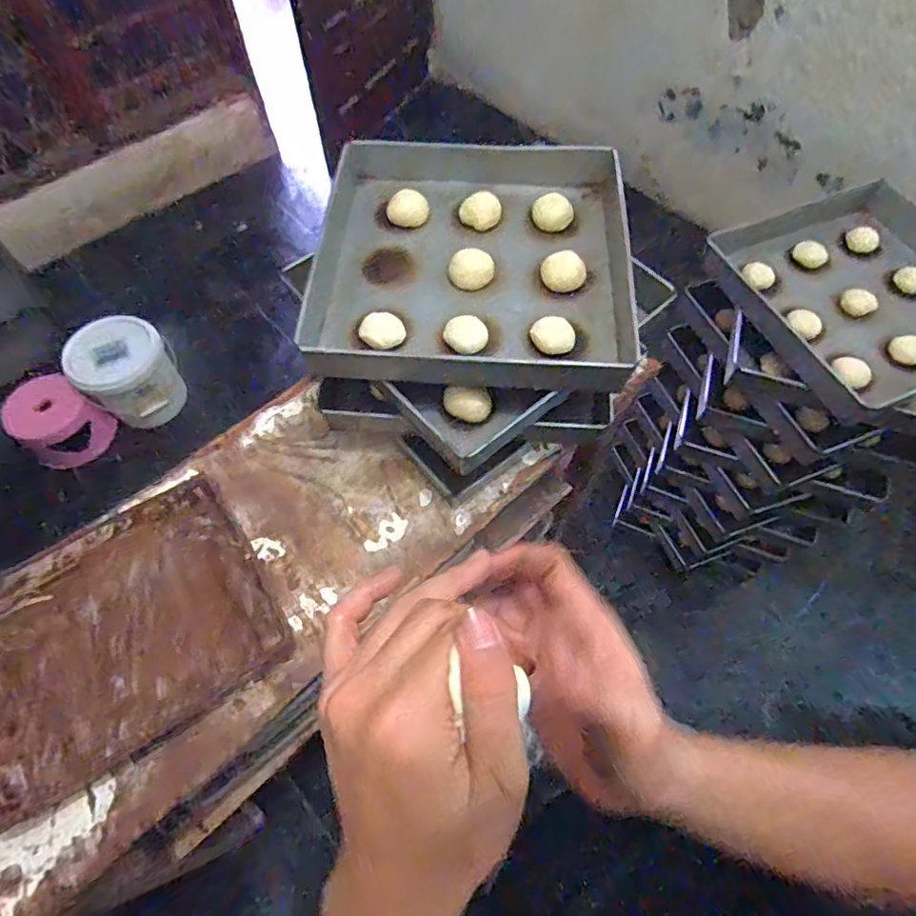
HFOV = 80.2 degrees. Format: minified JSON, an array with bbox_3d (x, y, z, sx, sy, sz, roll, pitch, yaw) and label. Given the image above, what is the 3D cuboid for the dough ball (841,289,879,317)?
[{"bbox_3d":[0.712,-0.273,0.969,0.033,0.041,0.054,-35,63,-19],"label":"dough ball"}]

